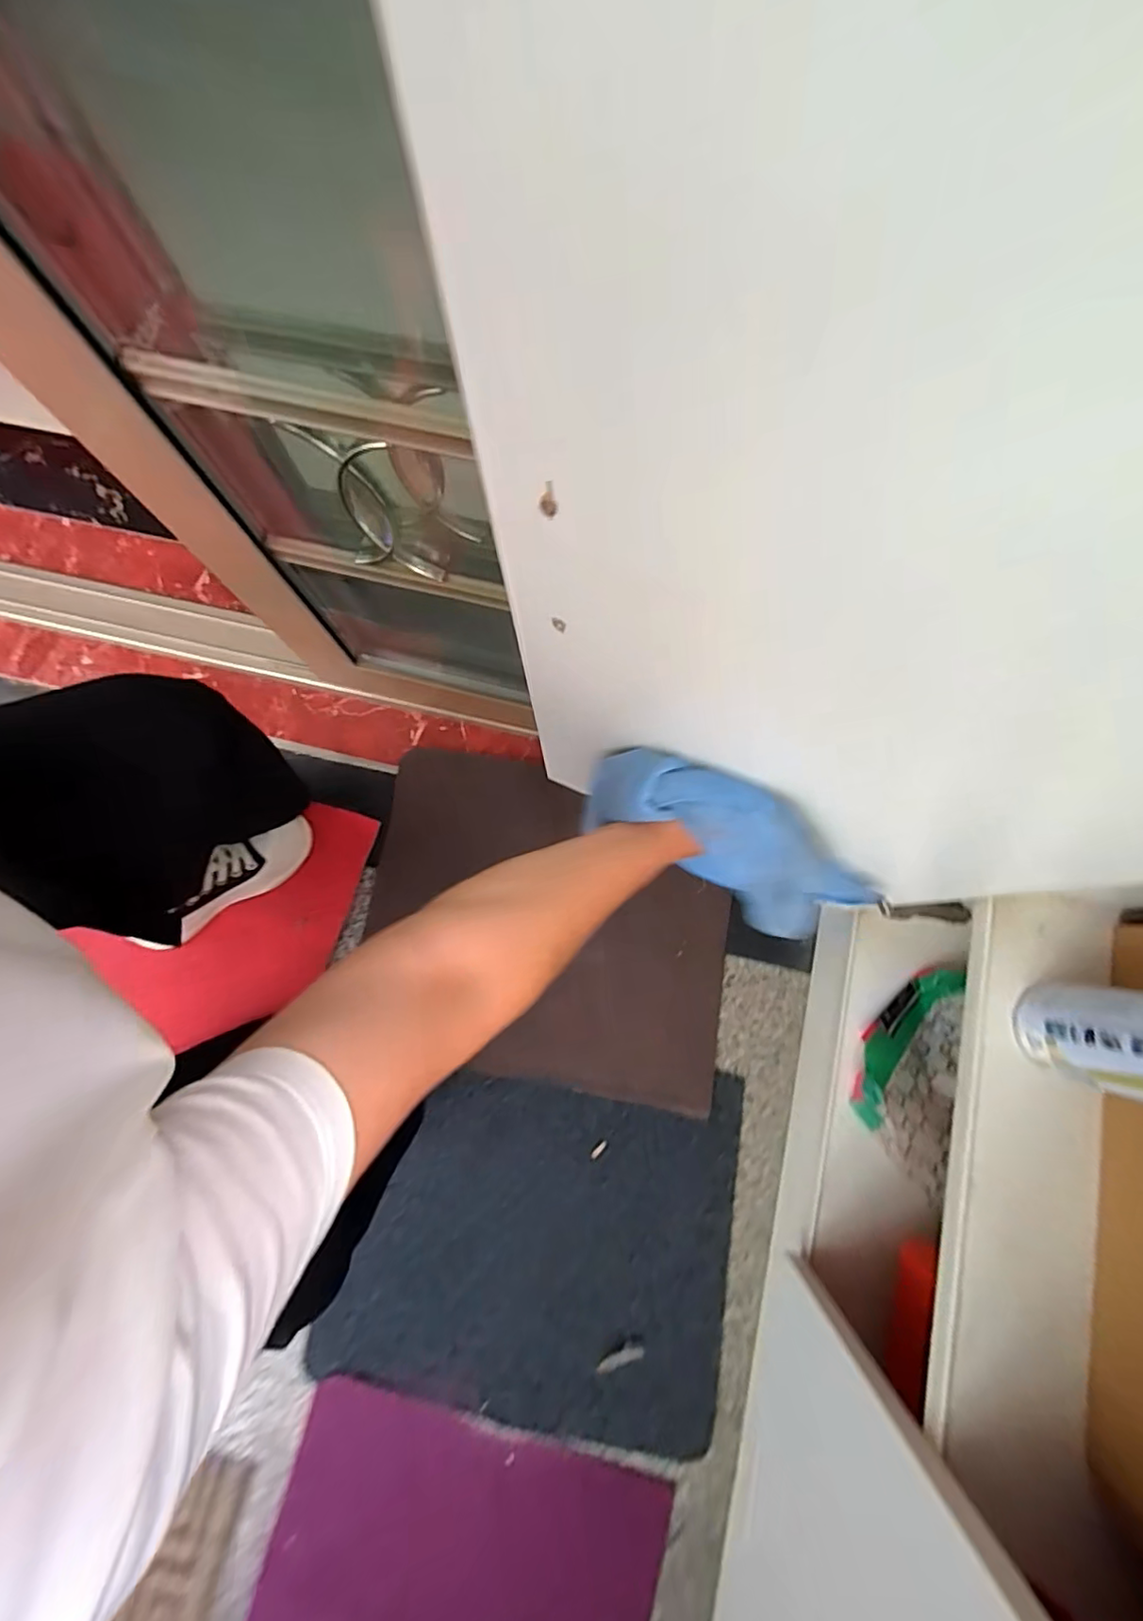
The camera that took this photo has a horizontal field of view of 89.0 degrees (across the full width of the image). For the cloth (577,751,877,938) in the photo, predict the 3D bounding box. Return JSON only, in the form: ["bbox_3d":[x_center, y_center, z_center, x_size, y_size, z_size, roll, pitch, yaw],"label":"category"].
[{"bbox_3d":[0.147,0.040,0.495,0.263,0.109,0.069,34,78,-27],"label":"cloth"}]

